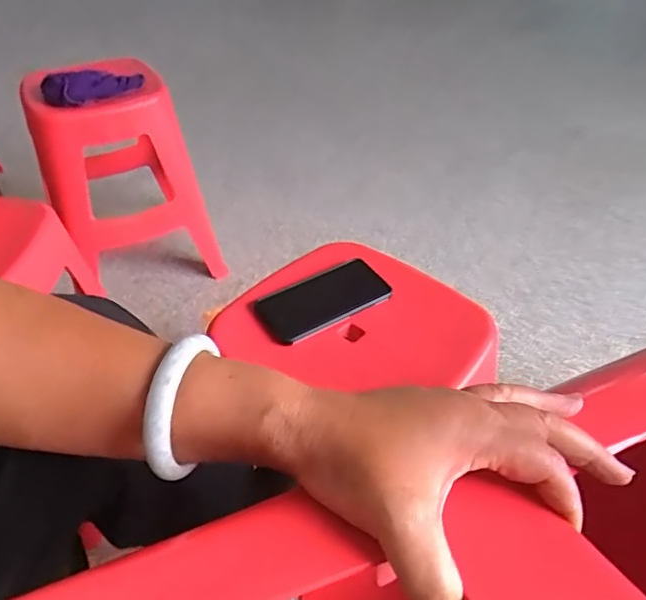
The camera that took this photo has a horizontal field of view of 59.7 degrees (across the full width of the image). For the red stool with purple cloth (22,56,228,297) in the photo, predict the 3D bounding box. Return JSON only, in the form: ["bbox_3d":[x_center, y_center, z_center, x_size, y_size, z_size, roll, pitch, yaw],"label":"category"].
[{"bbox_3d":[-0.481,-0.295,1.345,0.362,0.462,0.308,-12,42,-13],"label":"red stool with purple cloth"}]

